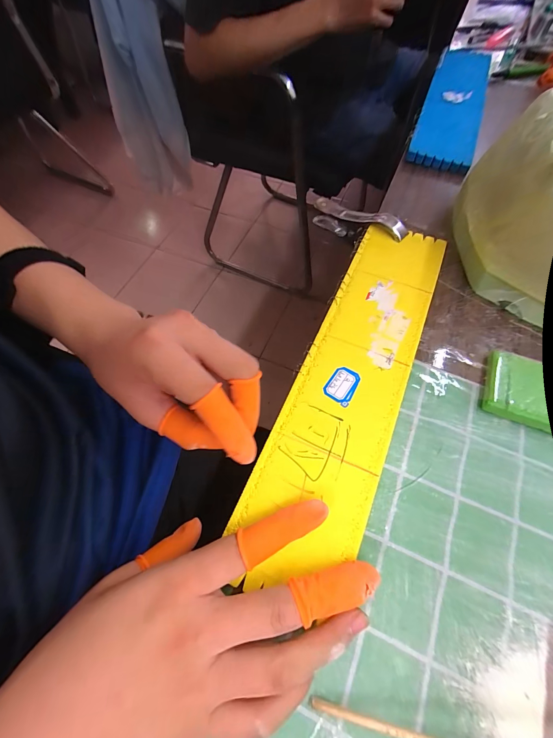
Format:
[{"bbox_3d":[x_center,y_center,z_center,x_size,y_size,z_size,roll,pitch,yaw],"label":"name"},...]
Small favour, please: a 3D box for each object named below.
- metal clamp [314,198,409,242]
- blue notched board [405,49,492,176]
[{"bbox_3d":[0.090,-0.169,0.356,0.122,0.041,0.023,30,65,35],"label":"metal clamp"},{"bbox_3d":[0.273,-0.413,0.476,0.081,0.021,0.366,20,64,11],"label":"blue notched board"}]

